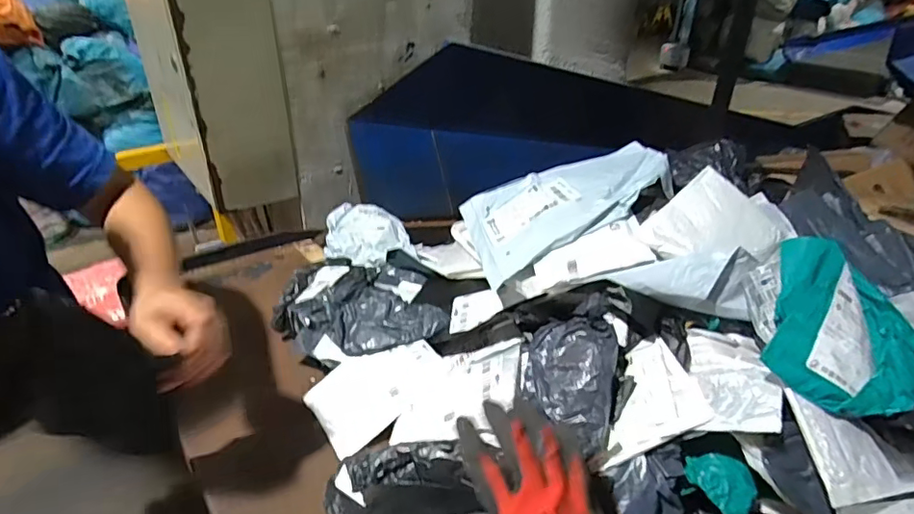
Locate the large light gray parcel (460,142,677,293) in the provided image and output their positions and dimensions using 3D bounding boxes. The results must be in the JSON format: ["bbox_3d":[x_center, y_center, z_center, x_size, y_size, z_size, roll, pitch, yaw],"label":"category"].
[{"bbox_3d":[0.143,-0.080,0.707,0.271,0.046,0.217,-22,28,2],"label":"large light gray parcel"}]

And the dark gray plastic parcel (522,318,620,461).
[{"bbox_3d":[0.108,0.122,0.524,0.086,0.017,0.123,1,63,22],"label":"dark gray plastic parcel"}]

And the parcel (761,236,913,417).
[{"bbox_3d":[0.361,0.072,0.492,0.145,0.032,0.144,23,70,3],"label":"parcel"}]

